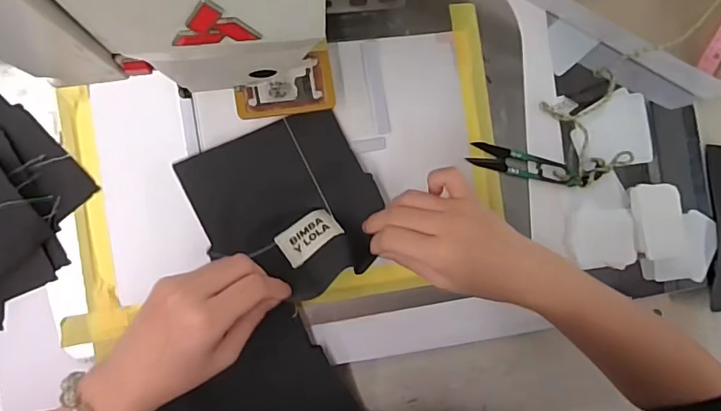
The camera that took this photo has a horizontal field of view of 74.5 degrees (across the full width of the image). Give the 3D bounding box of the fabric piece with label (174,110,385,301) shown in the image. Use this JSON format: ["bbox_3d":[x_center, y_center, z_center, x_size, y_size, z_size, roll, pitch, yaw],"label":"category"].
[{"bbox_3d":[-0.055,0.002,0.379,0.138,0.025,0.139,-22,73,-9],"label":"fabric piece with label"}]

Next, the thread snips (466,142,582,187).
[{"bbox_3d":[0.152,-0.037,0.435,0.107,0.007,0.022,11,87,-8],"label":"thread snips"}]

